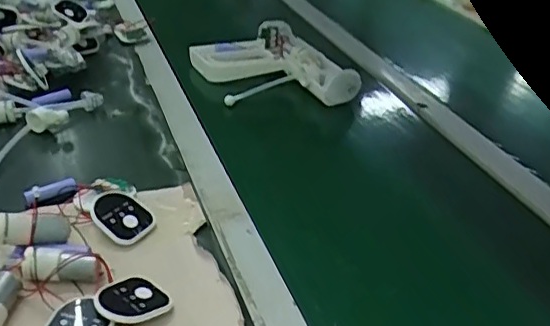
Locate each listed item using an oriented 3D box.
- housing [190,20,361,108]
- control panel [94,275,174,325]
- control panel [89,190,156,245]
[{"bbox_3d":[-0.010,-0.142,0.861,0.201,0.041,0.221,-12,35,-23],"label":"housing"},{"bbox_3d":[-0.114,0.107,0.460,0.055,0.008,0.044,-10,45,-39],"label":"control panel"},{"bbox_3d":[-0.143,0.049,0.544,0.058,0.012,0.050,46,46,16],"label":"control panel"}]

